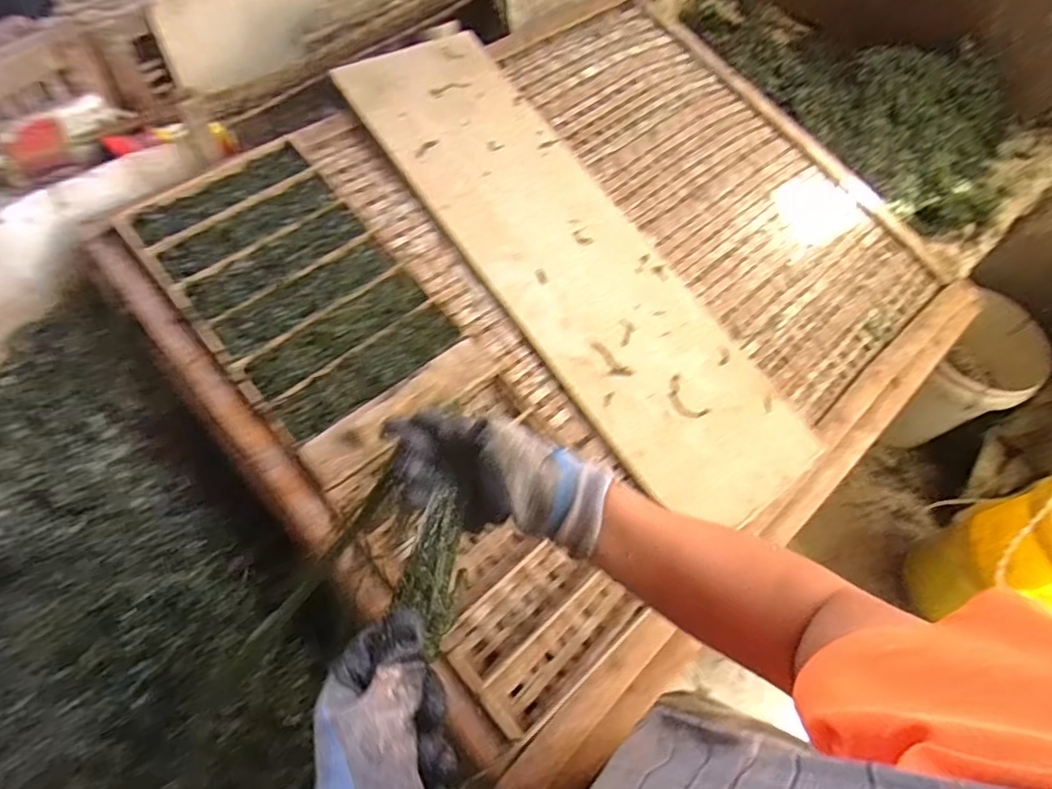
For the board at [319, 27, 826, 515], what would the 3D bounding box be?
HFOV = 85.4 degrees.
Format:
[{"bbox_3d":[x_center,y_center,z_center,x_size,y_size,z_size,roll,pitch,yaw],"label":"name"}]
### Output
[{"bbox_3d":[0.058,-0.189,0.760,0.240,0.013,0.785,-32,77,-23],"label":"board"}]

